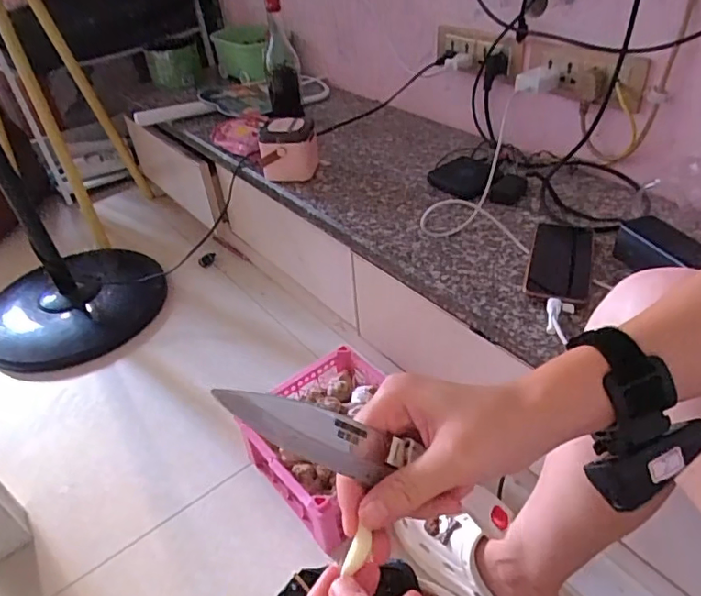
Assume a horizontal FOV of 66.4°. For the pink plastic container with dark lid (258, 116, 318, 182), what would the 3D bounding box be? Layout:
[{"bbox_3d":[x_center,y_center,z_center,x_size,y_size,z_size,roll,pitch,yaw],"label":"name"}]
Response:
[{"bbox_3d":[-0.108,-0.262,0.952,0.101,0.092,0.076,-9,39,-4],"label":"pink plastic container with dark lid"}]

